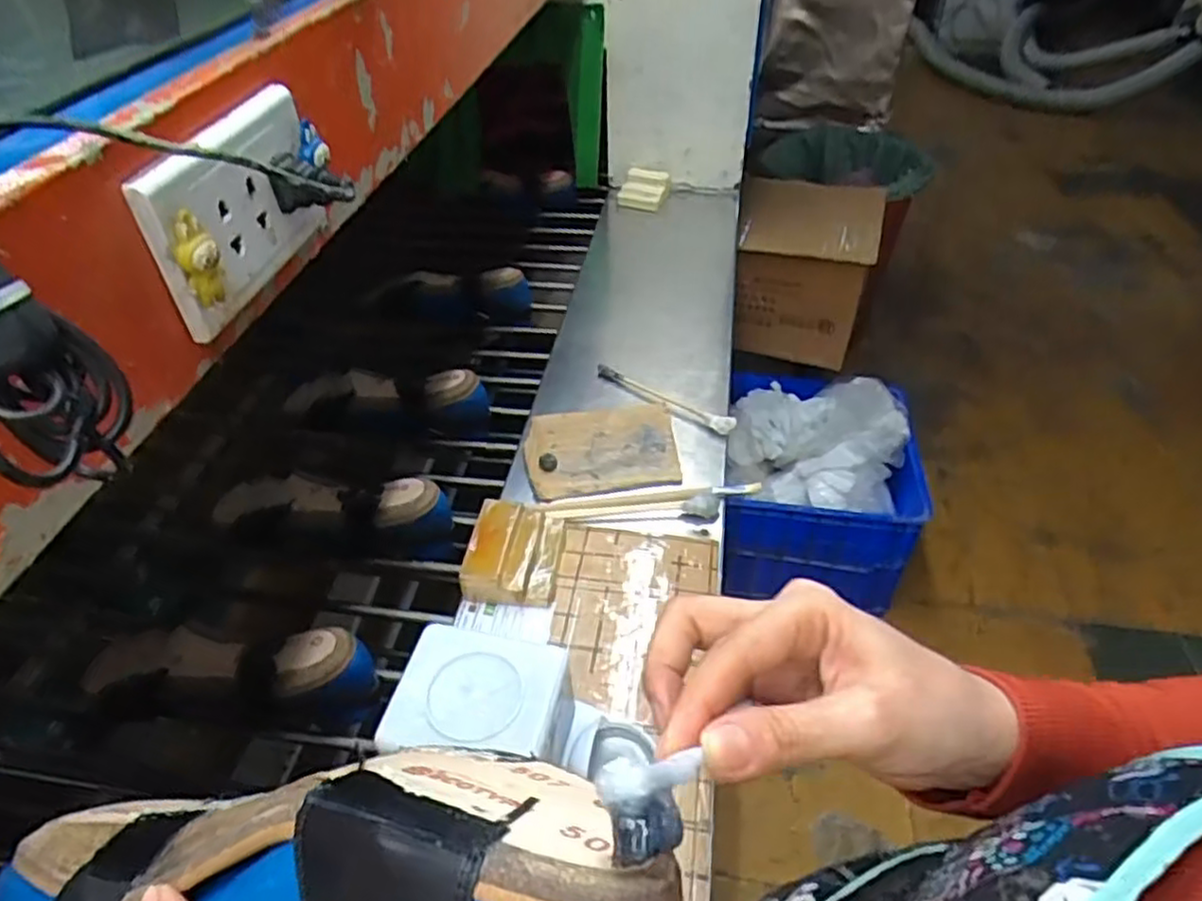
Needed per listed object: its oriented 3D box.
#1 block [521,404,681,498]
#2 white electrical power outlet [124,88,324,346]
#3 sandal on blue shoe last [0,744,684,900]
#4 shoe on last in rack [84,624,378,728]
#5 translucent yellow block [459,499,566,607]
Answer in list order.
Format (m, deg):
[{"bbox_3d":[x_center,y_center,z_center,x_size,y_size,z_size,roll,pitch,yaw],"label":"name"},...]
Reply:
[{"bbox_3d":[0.002,-0.004,0.811,0.170,0.011,0.137,-9,44,-7],"label":"block"},{"bbox_3d":[-0.160,-0.111,0.328,0.023,0.071,0.120,3,44,5],"label":"white electrical power outlet"},{"bbox_3d":[-0.096,0.128,0.223,0.243,0.059,0.081,-14,40,22],"label":"sandal on blue shoe last"},{"bbox_3d":[-0.327,0.199,0.630,0.251,0.069,0.086,3,44,5],"label":"shoe on last in rack"},{"bbox_3d":[-0.080,0.094,0.676,0.082,0.043,0.103,3,44,5],"label":"translucent yellow block"}]

